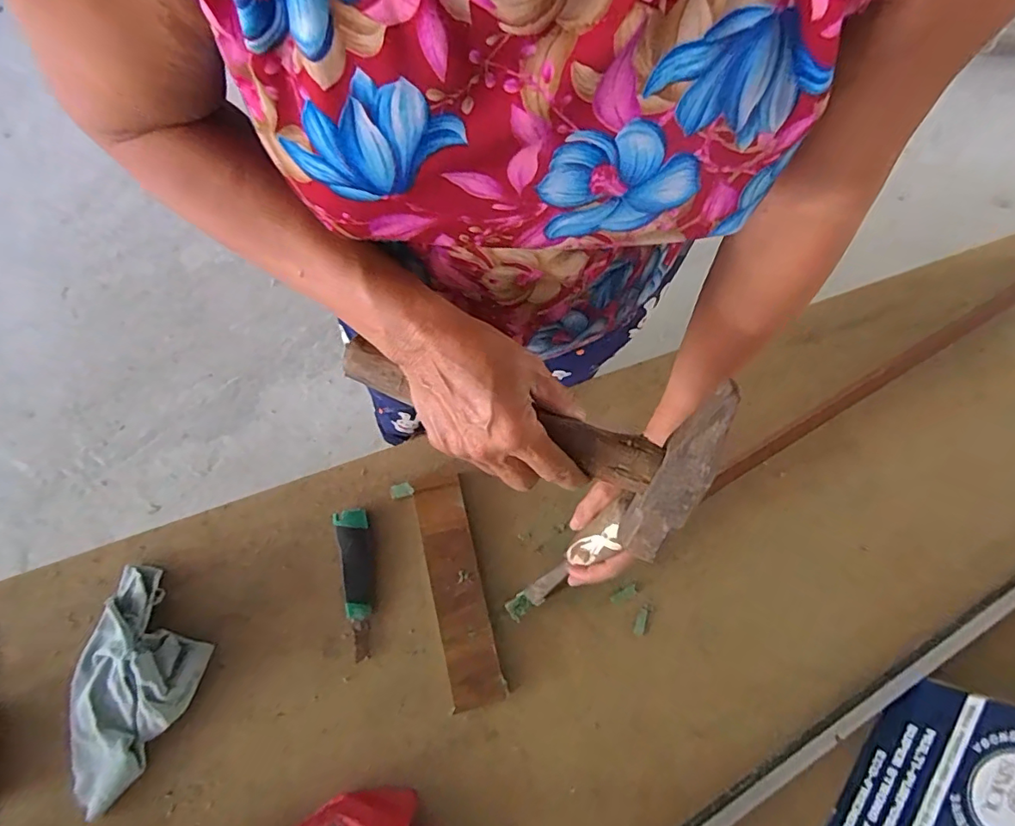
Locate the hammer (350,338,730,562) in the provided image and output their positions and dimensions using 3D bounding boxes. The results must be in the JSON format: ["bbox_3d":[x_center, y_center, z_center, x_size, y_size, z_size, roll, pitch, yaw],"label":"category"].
[{"bbox_3d":[0.018,-0.014,0.341,0.262,0.049,0.147,38,113,7],"label":"hammer"}]

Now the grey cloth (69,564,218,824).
[{"bbox_3d":[-0.415,0.297,0.558,0.135,0.055,0.234,15,72,3],"label":"grey cloth"}]

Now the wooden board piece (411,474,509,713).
[{"bbox_3d":[-0.060,0.206,0.614,0.062,0.011,0.256,-13,73,-5],"label":"wooden board piece"}]

